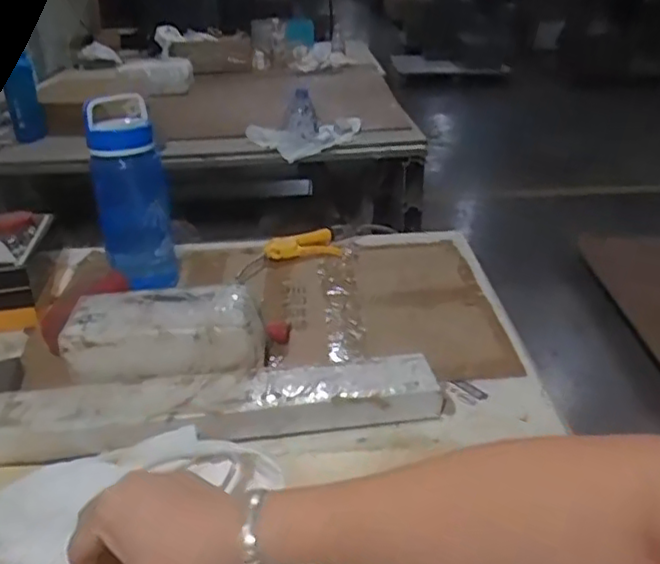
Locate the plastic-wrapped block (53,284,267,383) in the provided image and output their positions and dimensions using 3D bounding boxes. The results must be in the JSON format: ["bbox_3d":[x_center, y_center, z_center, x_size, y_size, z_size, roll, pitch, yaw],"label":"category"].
[{"bbox_3d":[-0.189,0.057,0.762,0.223,0.059,0.104,-4,28,-5],"label":"plastic-wrapped block"}]

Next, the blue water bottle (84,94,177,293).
[{"bbox_3d":[-0.290,-0.120,0.965,0.100,0.297,0.081,-13,30,-21],"label":"blue water bottle"}]

